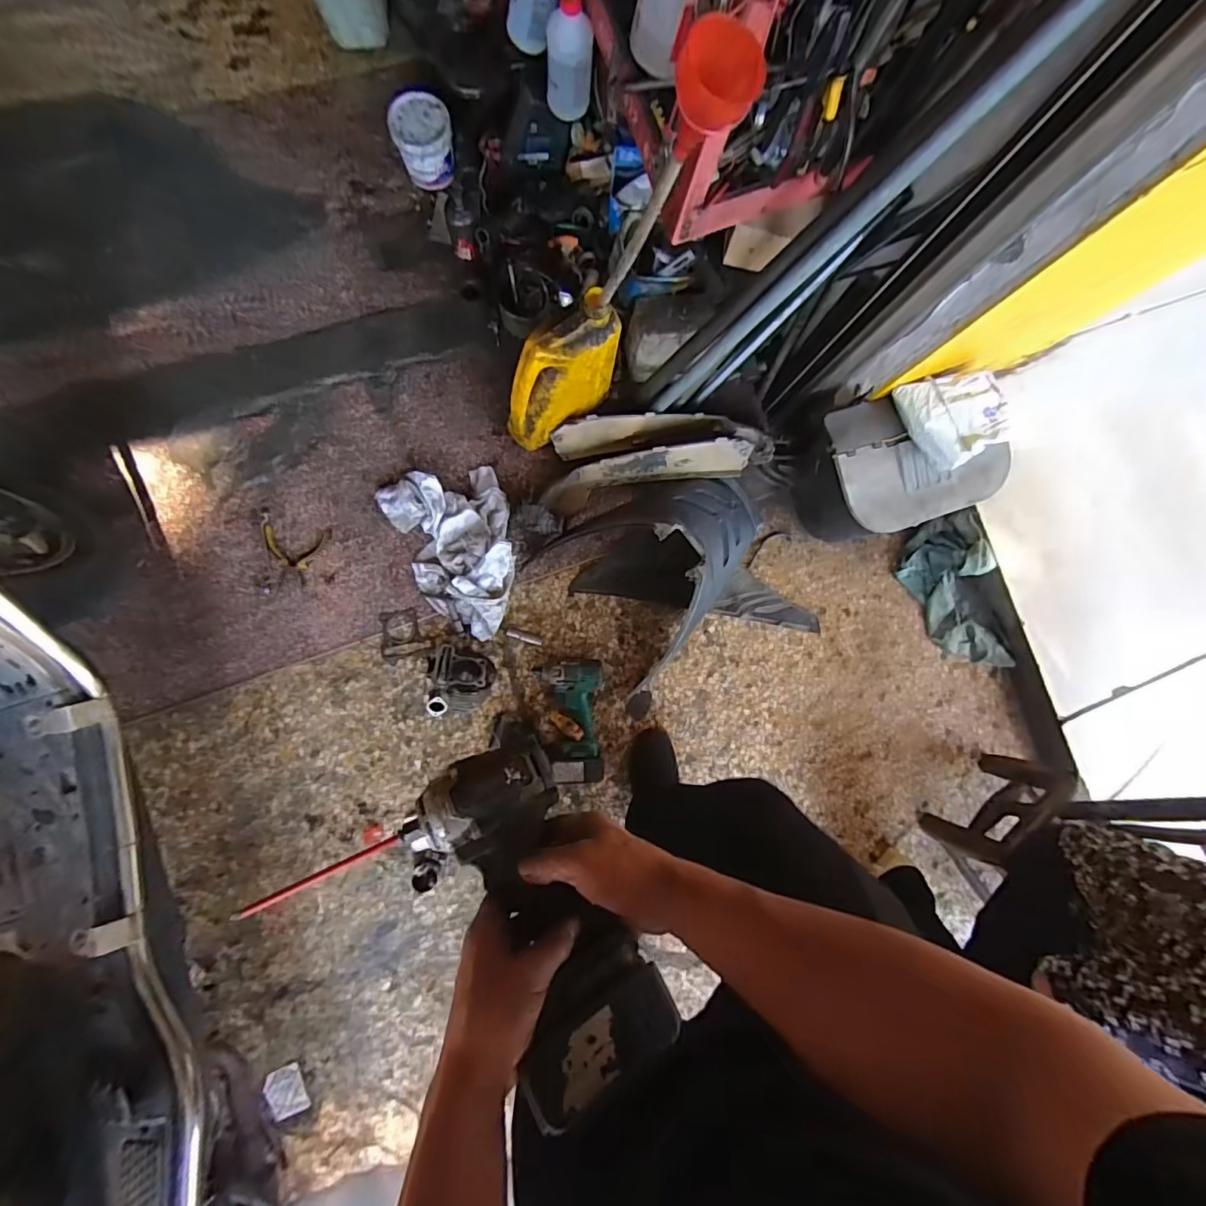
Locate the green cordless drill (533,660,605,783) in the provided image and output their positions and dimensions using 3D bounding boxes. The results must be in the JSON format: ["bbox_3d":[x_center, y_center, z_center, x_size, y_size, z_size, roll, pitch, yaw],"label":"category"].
[{"bbox_3d":[-0.065,0.237,1.070,0.129,0.076,0.236,0,85,-5],"label":"green cordless drill"}]

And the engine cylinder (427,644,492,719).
[{"bbox_3d":[-0.274,0.151,1.033,0.105,0.113,0.127,2,85,-5],"label":"engine cylinder"}]

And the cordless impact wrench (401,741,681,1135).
[{"bbox_3d":[-0.047,0.237,0.421,0.121,0.087,0.247,-36,68,-5],"label":"cordless impact wrench"}]

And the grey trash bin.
[{"bbox_3d":[0.578,-0.277,1.091,0.365,0.216,0.268,-20,87,-6],"label":"grey trash bin"}]

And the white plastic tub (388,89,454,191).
[{"bbox_3d":[-0.364,-0.945,1.080,0.120,0.095,0.126,-14,87,-6],"label":"white plastic tub"}]

